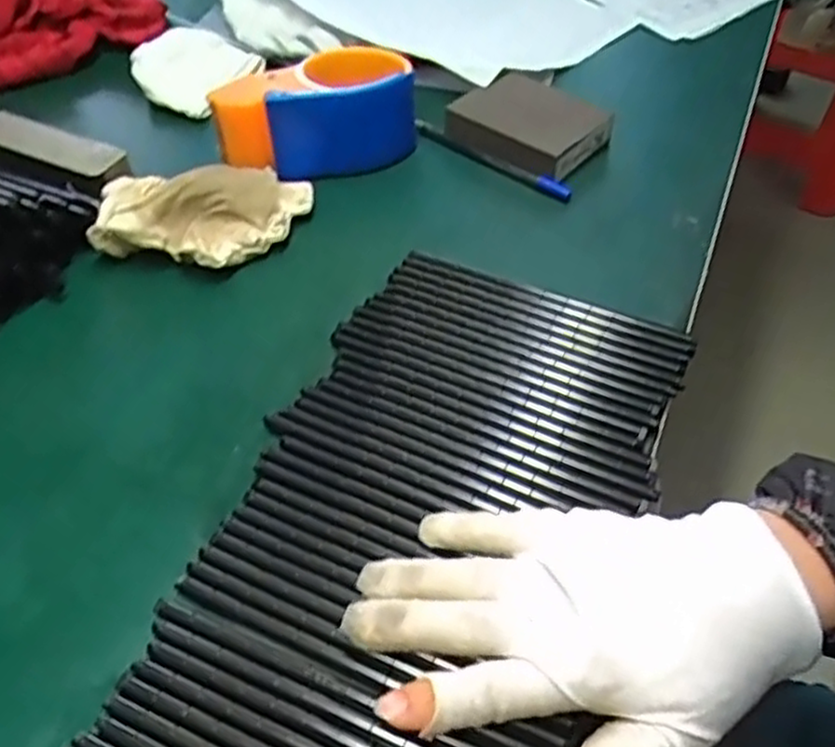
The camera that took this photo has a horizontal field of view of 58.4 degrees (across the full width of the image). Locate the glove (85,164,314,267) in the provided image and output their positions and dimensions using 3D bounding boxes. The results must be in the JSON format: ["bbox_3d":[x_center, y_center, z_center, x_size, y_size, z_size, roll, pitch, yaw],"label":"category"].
[{"bbox_3d":[-0.134,-0.102,0.467,0.125,0.039,0.083,2,50,4],"label":"glove"}]

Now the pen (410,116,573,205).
[{"bbox_3d":[0.049,-0.152,0.522,0.137,0.015,0.009,35,60,27],"label":"pen"}]

